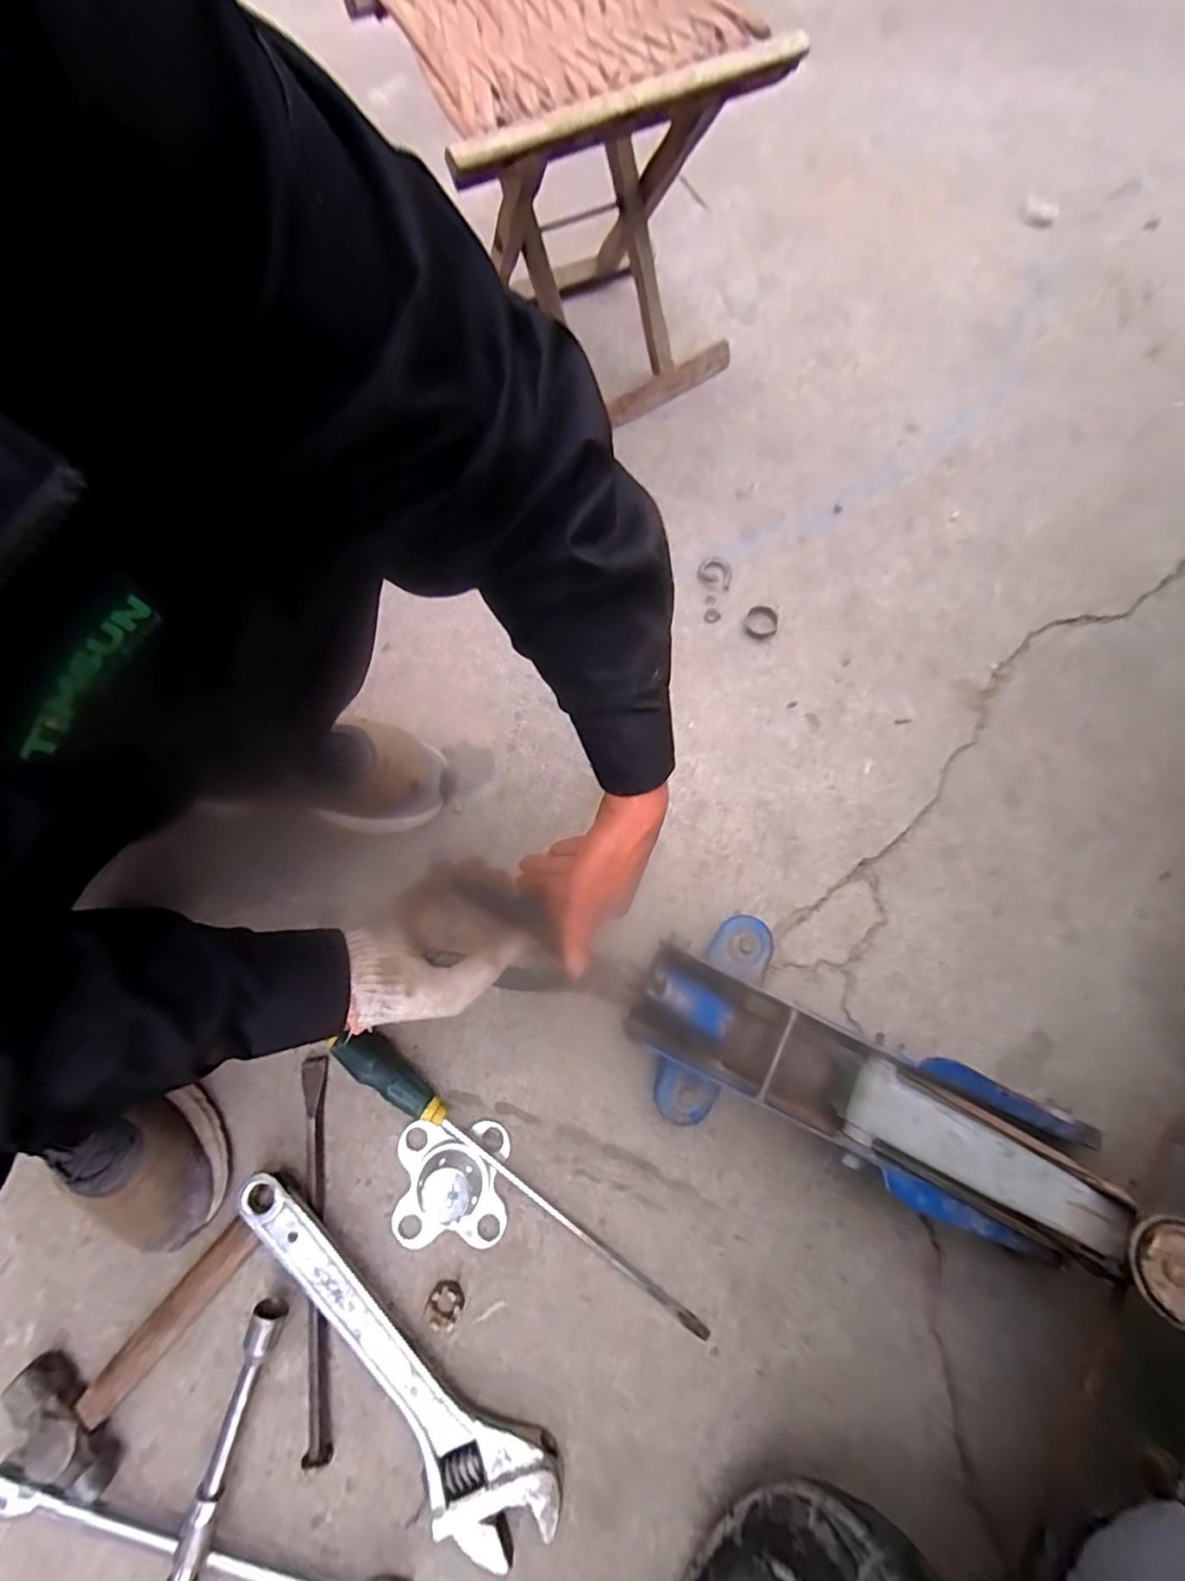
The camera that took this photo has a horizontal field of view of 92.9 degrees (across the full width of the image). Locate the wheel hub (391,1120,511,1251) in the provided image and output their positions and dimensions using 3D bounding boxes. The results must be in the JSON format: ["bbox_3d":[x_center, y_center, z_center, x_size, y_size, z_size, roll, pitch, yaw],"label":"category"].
[{"bbox_3d":[-0.129,0.354,0.501,0.099,0.031,0.097,0,75,0],"label":"wheel hub"}]

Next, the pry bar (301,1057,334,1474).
[{"bbox_3d":[-0.242,0.398,0.491,0.021,0.015,0.301,-7,75,-2],"label":"pry bar"}]

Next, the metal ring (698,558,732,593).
[{"bbox_3d":[0.146,-0.258,0.675,0.039,0.004,0.040,0,75,0],"label":"metal ring"}]

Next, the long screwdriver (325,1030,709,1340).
[{"bbox_3d":[-0.071,0.355,0.503,0.399,0.029,0.036,37,78,9],"label":"long screwdriver"}]

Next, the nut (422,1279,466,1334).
[{"bbox_3d":[-0.126,0.441,0.484,0.030,0.013,0.031,0,75,0],"label":"nut"}]

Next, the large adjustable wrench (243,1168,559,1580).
[{"bbox_3d":[-0.176,0.472,0.466,0.347,0.037,0.081,38,78,10],"label":"large adjustable wrench"}]

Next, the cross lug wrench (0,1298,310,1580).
[{"bbox_3d":[-0.310,0.587,0.431,0.259,0.041,0.254,-28,77,-7],"label":"cross lug wrench"}]

